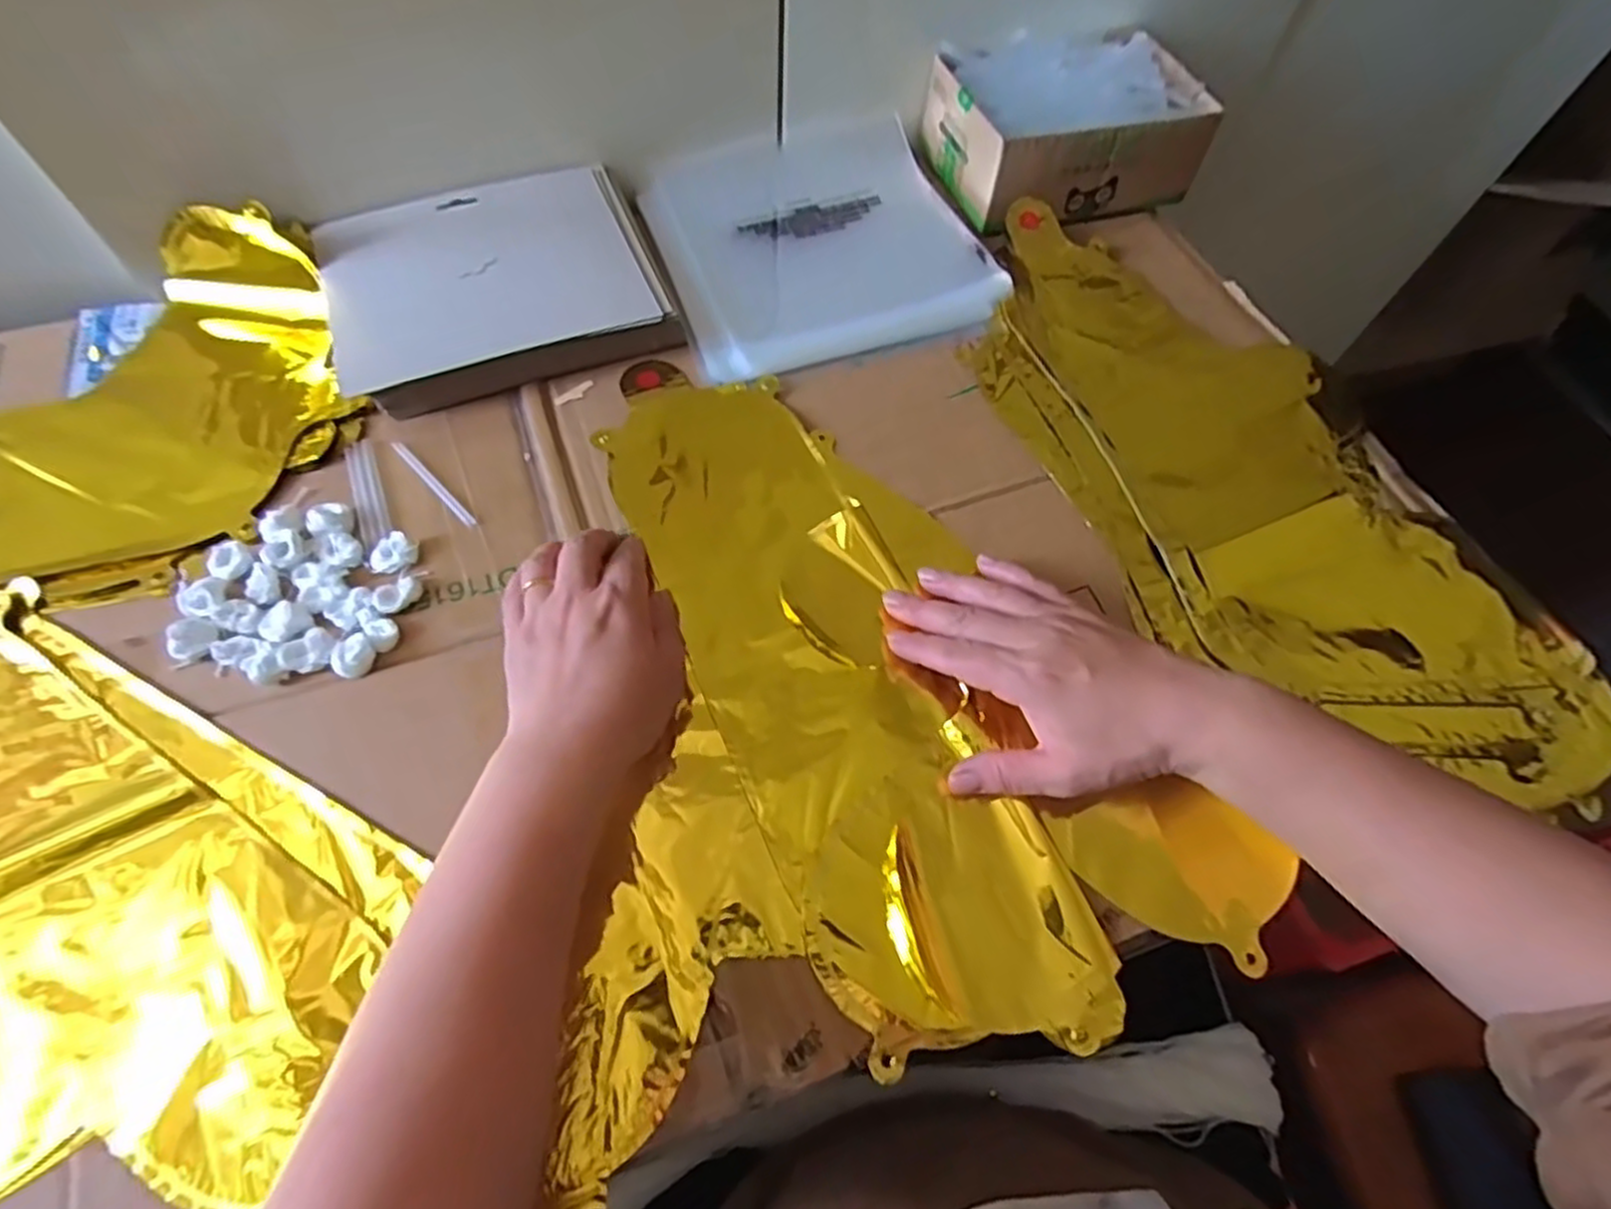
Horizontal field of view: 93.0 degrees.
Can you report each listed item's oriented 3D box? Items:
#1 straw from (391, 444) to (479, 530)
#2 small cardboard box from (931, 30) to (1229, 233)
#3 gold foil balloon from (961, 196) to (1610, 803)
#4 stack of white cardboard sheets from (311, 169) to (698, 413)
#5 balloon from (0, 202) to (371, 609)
[{"bbox_3d":[-0.218,-0.072,0.446,0.079,0.004,0.007,42,67,17],"label":"straw"},{"bbox_3d":[0.197,-0.363,0.581,0.179,0.069,0.130,-15,64,-12],"label":"small cardboard box"},{"bbox_3d":[0.263,-0.086,0.472,0.212,0.014,0.443,-20,65,-14],"label":"gold foil balloon"},{"bbox_3d":[-0.202,-0.212,0.500,0.201,0.028,0.162,-17,65,-12],"label":"stack of white cardboard sheets"},{"bbox_3d":[-0.490,-0.100,0.430,0.418,0.065,0.237,-11,63,-10],"label":"balloon"}]

